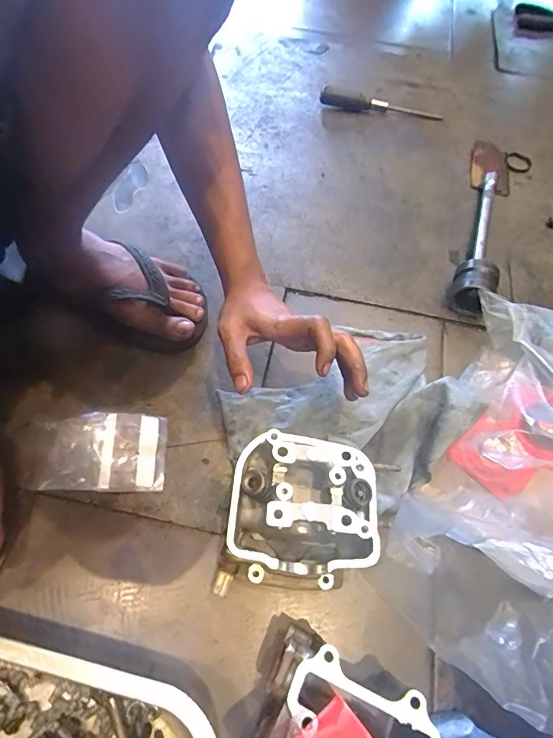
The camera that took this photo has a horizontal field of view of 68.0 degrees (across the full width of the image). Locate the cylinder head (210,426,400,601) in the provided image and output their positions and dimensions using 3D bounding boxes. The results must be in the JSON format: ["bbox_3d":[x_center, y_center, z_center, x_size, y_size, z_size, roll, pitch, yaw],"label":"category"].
[{"bbox_3d":[0.023,0.128,0.356,0.125,0.104,0.123,7,63,0],"label":"cylinder head"}]

